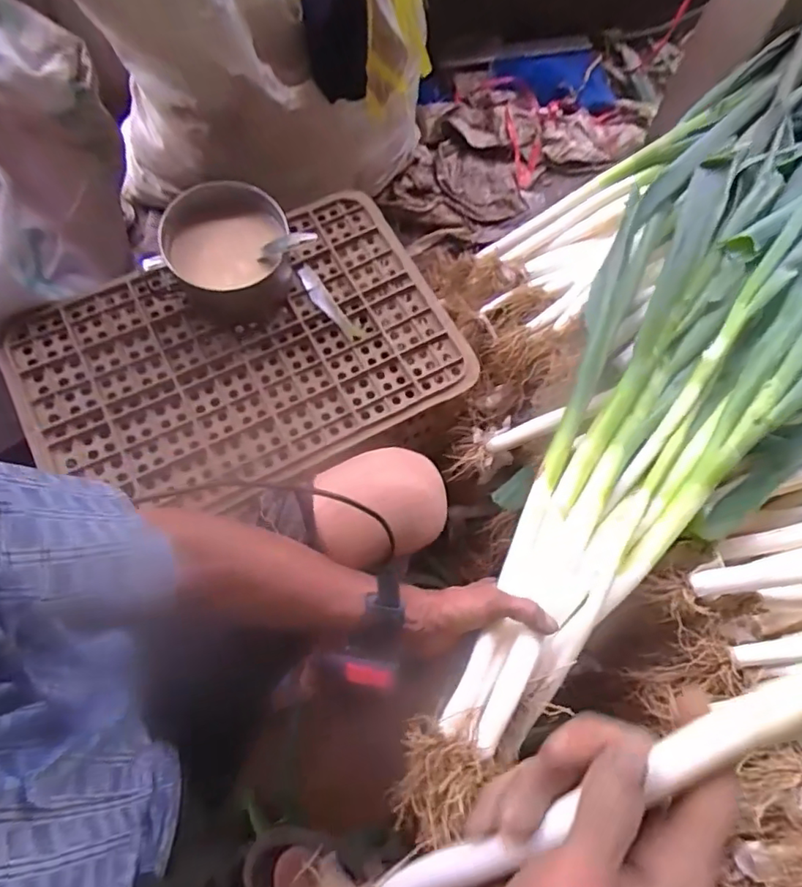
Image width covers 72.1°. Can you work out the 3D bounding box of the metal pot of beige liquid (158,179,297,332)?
[{"bbox_3d":[-0.204,-0.223,0.681,0.143,0.109,0.133,-10,71,-4],"label":"metal pot of beige liquid"}]

